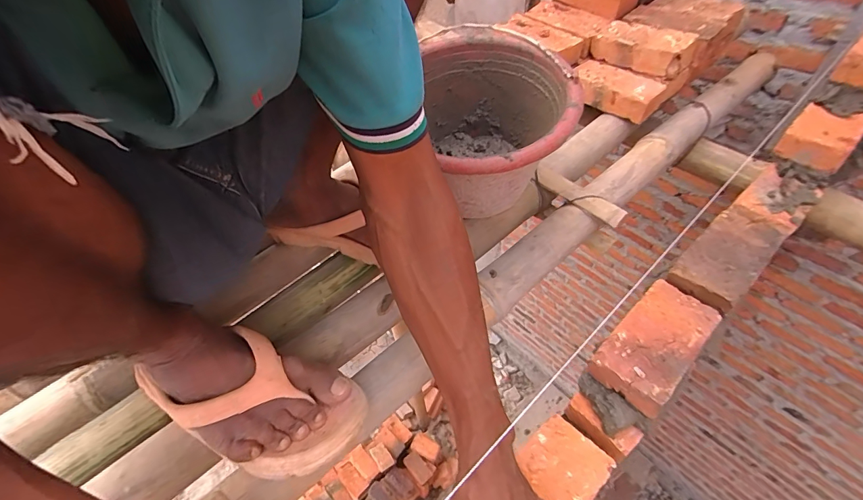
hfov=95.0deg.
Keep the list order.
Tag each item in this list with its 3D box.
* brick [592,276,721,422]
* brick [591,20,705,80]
[{"bbox_3d":[0.257,0.106,0.456,0.151,0.038,0.078,-36,55,-26],"label":"brick"},{"bbox_3d":[0.383,-0.366,0.714,0.165,0.047,0.088,31,56,28],"label":"brick"}]

